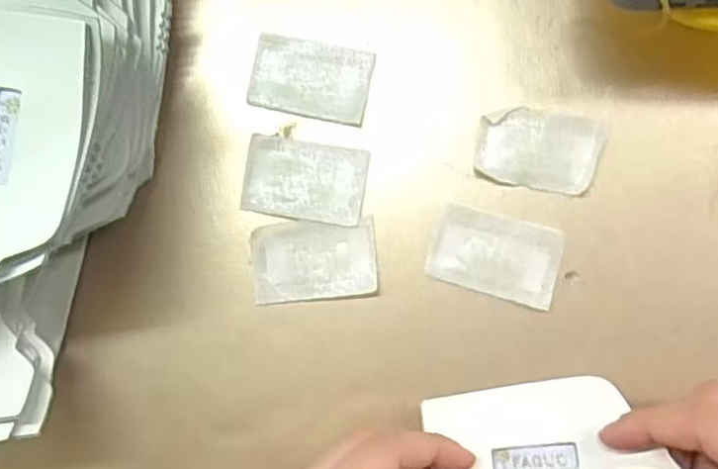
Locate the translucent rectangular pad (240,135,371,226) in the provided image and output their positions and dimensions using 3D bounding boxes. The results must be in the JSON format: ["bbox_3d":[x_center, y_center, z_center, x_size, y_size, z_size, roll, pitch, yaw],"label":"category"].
[{"bbox_3d":[-0.024,-0.025,0.283,0.054,0.004,0.035,9,86,5],"label":"translucent rectangular pad"}]

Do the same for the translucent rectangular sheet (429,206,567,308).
[{"bbox_3d":[0.059,0.009,0.273,0.055,0.004,0.034,16,86,6],"label":"translucent rectangular sheet"}]

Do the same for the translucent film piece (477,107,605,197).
[{"bbox_3d":[0.078,-0.038,0.275,0.051,0.004,0.035,12,86,5],"label":"translucent film piece"}]

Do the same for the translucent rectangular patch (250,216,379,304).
[{"bbox_3d":[-0.020,0.011,0.280,0.055,0.004,0.034,-6,85,4],"label":"translucent rectangular patch"}]

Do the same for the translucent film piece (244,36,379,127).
[{"bbox_3d":[-0.022,-0.071,0.287,0.053,0.004,0.034,12,86,5],"label":"translucent film piece"}]

